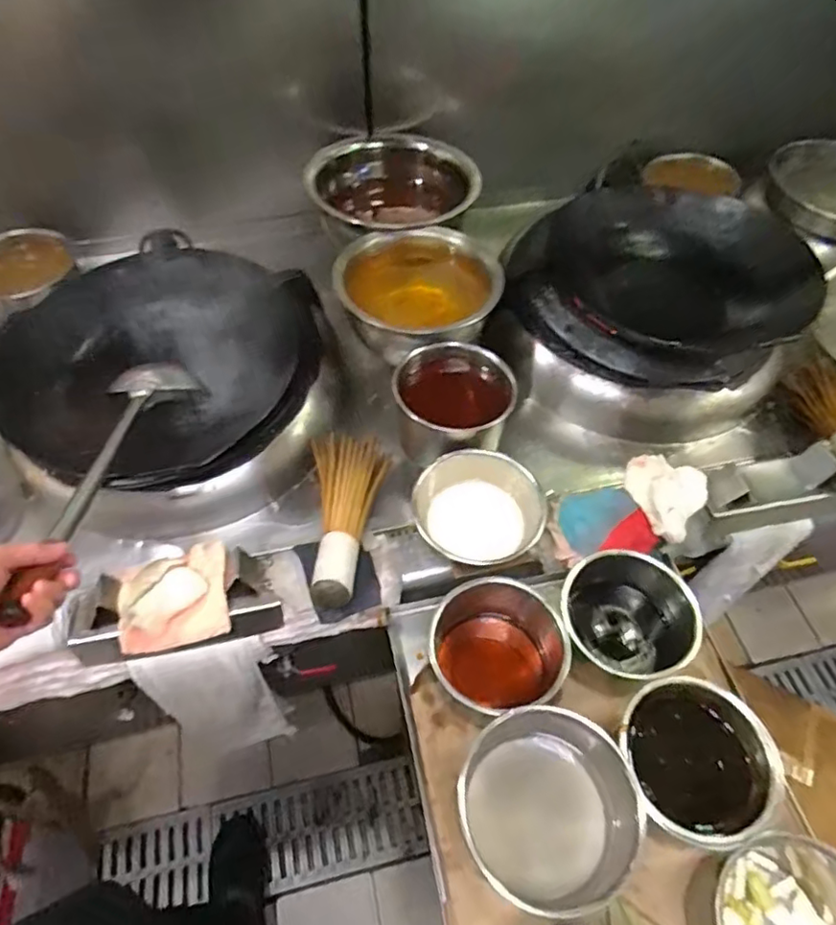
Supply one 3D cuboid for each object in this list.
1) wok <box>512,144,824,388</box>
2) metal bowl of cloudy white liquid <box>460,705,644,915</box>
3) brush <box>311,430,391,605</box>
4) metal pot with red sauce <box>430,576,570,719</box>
[{"bbox_3d":[0.396,-0.301,1.027,0.415,0.157,0.398,0,54,0],"label":"wok"},{"bbox_3d":[0.141,0.376,0.653,0.173,0.072,0.188,0,54,0],"label":"metal bowl of cloudy white liquid"},{"bbox_3d":[-0.099,0.062,0.819,0.109,0.045,0.298,-1,41,-2],"label":"brush"},{"bbox_3d":[0.093,0.231,0.714,0.145,0.125,0.147,0,54,0],"label":"metal pot with red sauce"}]

